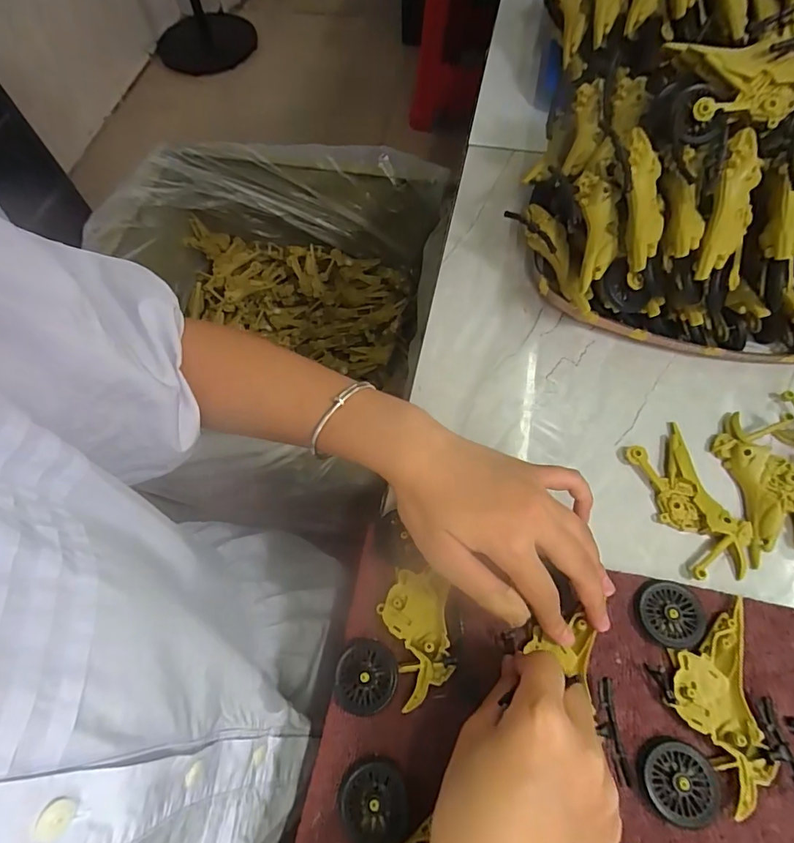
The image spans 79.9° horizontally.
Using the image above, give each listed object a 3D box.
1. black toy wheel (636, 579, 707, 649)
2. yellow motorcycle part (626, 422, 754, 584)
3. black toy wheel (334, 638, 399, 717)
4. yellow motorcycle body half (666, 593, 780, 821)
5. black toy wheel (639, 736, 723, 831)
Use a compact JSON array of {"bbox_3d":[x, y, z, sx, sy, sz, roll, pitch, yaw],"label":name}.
[{"bbox_3d":[0.164,0.116,0.285,0.036,0.007,0.037,-1,65,1],"label":"black toy wheel"},{"bbox_3d":[0.195,0.053,0.316,0.044,0.011,0.097,-18,66,-7],"label":"yellow motorcycle part"},{"bbox_3d":[-0.018,0.148,0.275,0.035,0.009,0.038,-1,65,1],"label":"black toy wheel"},{"bbox_3d":[0.177,0.154,0.263,0.043,0.010,0.096,2,65,3],"label":"yellow motorcycle body half"},{"bbox_3d":[0.148,0.189,0.250,0.036,0.009,0.036,-1,65,1],"label":"black toy wheel"}]

